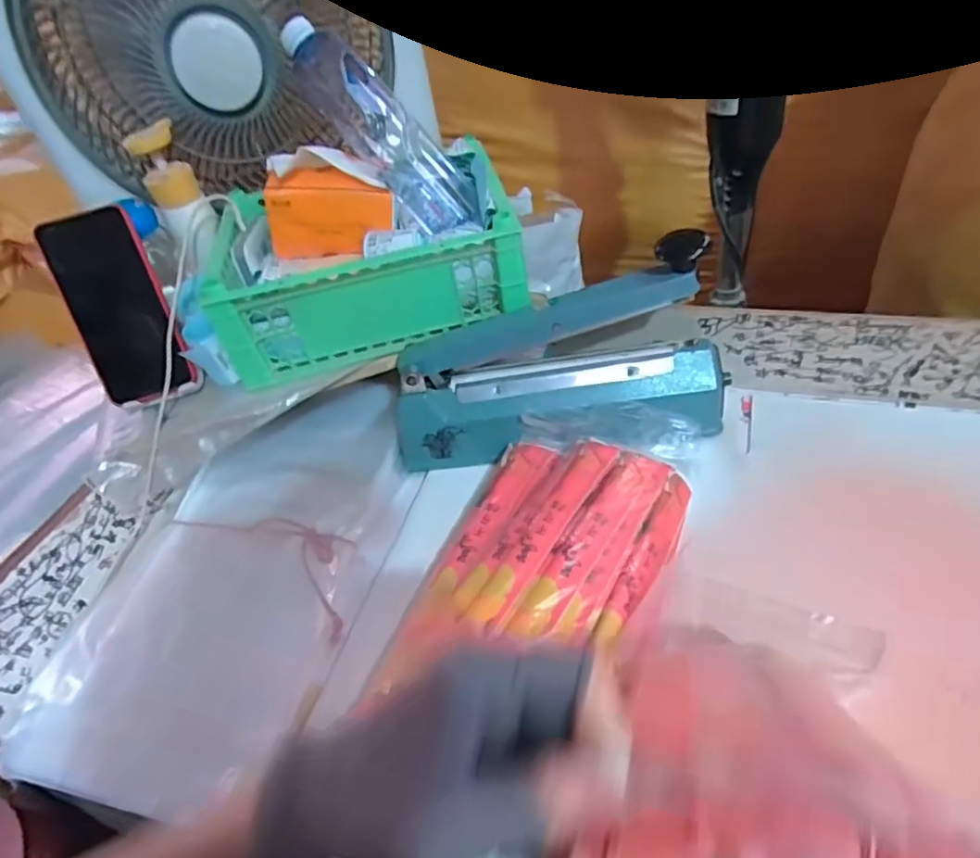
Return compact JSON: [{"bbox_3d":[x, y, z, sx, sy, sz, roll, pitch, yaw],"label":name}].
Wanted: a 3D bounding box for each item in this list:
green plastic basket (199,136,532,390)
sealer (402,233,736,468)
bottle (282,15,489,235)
[{"bbox_3d":[-0.123,-0.171,0.627,0.290,0.113,0.200,-11,45,-3],"label":"green plastic basket"},{"bbox_3d":[0.054,-0.052,0.584,0.309,0.174,0.104,-16,44,11],"label":"sealer"},{"bbox_3d":[-0.092,-0.285,0.597,0.243,0.064,0.068,47,59,-1],"label":"bottle"}]

